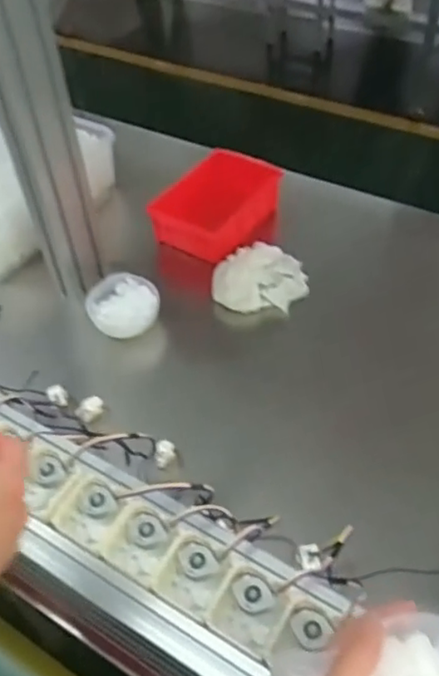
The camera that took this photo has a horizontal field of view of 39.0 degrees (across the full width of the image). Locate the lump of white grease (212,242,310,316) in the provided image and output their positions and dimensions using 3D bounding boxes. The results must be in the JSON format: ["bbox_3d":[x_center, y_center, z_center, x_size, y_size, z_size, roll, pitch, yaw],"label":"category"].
[{"bbox_3d":[0.059,-0.097,0.904,0.137,0.035,0.138,1,48,5],"label":"lump of white grease"}]

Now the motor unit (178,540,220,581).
[{"bbox_3d":[-0.017,0.177,0.494,0.036,0.014,0.024,26,55,24],"label":"motor unit"}]

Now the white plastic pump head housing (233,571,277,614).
[{"bbox_3d":[0.027,0.196,0.473,0.036,0.012,0.024,28,56,26],"label":"white plastic pump head housing"}]

